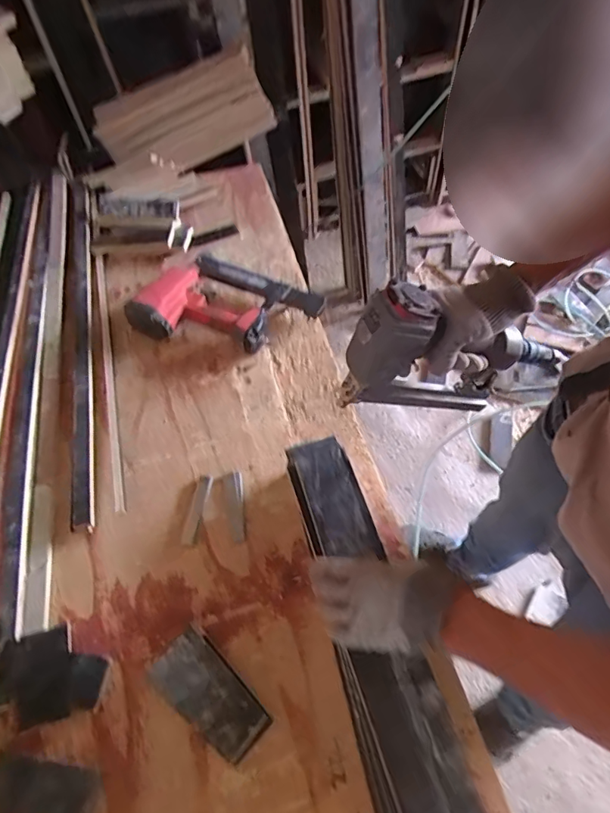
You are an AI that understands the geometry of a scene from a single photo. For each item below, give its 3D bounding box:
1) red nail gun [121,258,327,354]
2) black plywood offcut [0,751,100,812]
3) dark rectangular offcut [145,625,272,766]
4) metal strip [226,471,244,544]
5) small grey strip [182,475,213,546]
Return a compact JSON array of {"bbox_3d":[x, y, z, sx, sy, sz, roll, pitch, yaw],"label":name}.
[{"bbox_3d":[-0.144,-0.191,0.928,0.287,0.094,0.221,18,61,15],"label":"red nail gun"},{"bbox_3d":[-0.319,0.466,0.585,0.135,0.012,0.062,5,58,8],"label":"black plywood offcut"},{"bbox_3d":[-0.125,0.365,0.617,0.160,0.028,0.080,38,67,24],"label":"dark rectangular offcut"},{"bbox_3d":[-0.109,0.157,0.759,0.026,0.005,0.112,-8,57,-1],"label":"metal strip"},{"bbox_3d":[-0.168,0.161,0.761,0.021,0.009,0.109,9,59,10],"label":"small grey strip"}]

